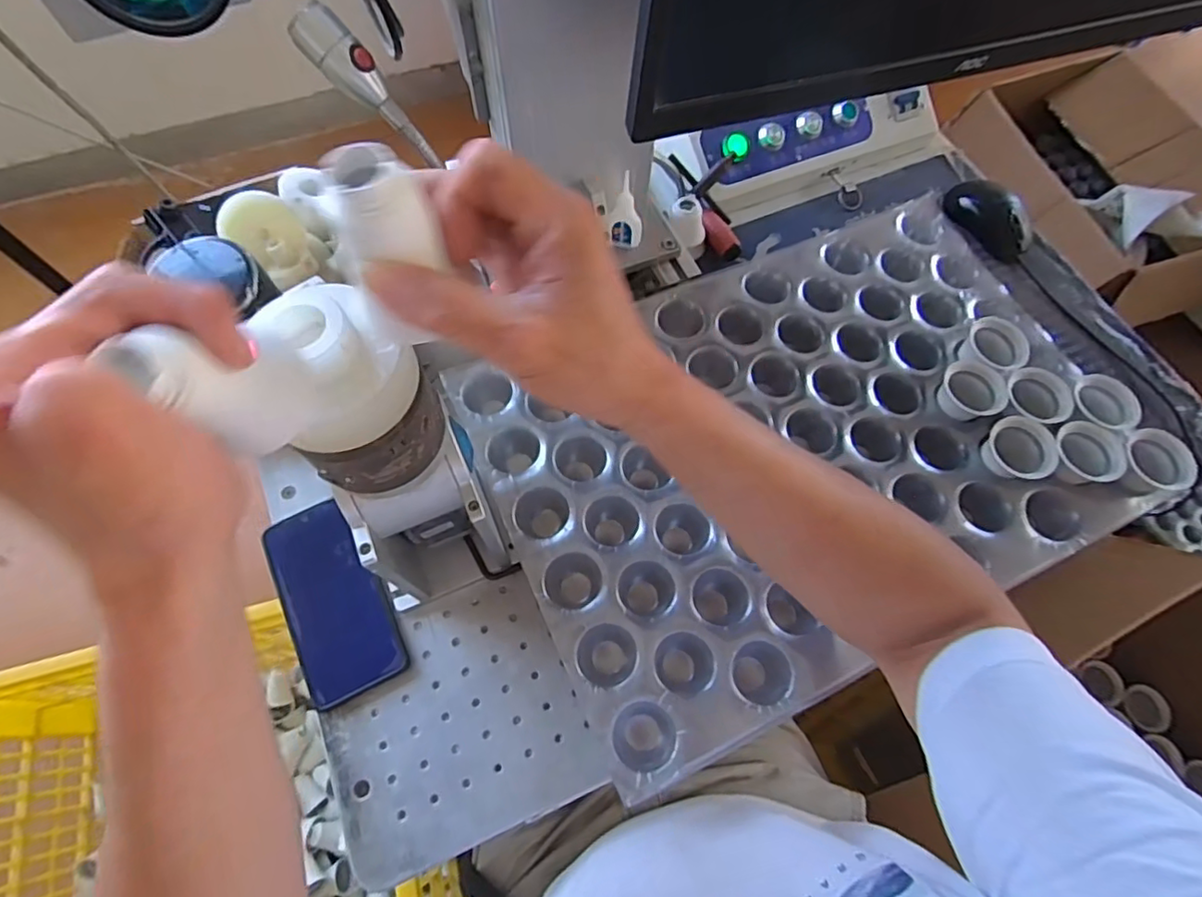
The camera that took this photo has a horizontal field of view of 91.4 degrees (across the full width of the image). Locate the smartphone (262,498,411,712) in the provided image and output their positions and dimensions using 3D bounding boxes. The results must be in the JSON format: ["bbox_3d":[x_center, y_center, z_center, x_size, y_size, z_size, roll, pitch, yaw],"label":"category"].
[{"bbox_3d":[-0.219,0.122,0.482,0.075,0.012,0.158,-25,70,-12],"label":"smartphone"}]

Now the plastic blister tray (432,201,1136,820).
[{"bbox_3d":[0.181,-0.012,0.523,0.545,0.040,0.371,-23,70,-12],"label":"plastic blister tray"}]

